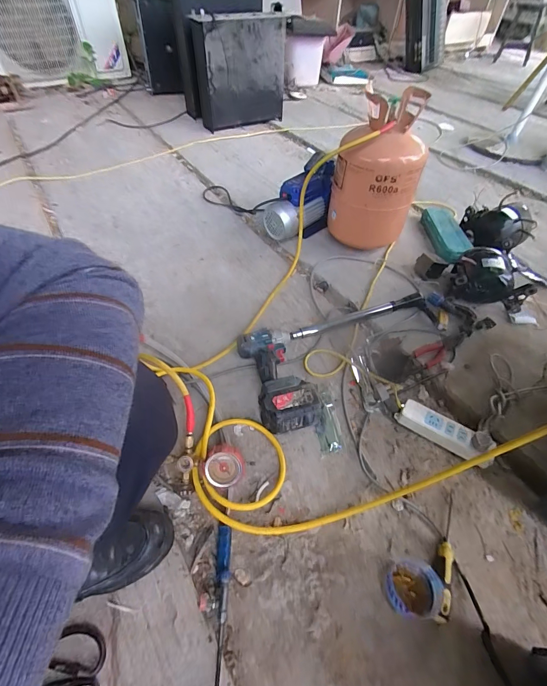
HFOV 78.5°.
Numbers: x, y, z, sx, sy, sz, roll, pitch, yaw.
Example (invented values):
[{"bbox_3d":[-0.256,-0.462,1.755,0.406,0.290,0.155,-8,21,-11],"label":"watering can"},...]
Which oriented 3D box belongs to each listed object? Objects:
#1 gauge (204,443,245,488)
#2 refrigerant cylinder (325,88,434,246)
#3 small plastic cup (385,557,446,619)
[{"bbox_3d":[-0.087,0.220,0.595,0.070,0.038,0.070,0,85,-3],"label":"gauge"},{"bbox_3d":[0.295,-0.473,0.971,0.230,0.354,0.210,12,51,8],"label":"refrigerant cylinder"},{"bbox_3d":[0.209,0.379,0.513,0.085,0.066,0.079,-21,53,-17],"label":"small plastic cup"}]

